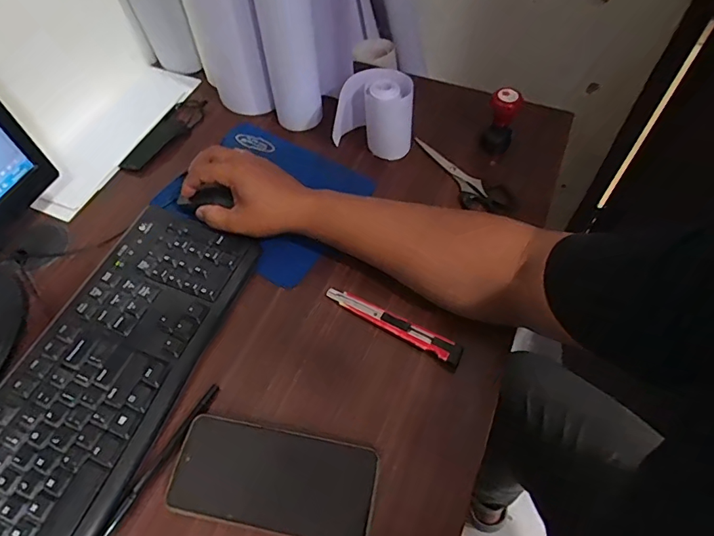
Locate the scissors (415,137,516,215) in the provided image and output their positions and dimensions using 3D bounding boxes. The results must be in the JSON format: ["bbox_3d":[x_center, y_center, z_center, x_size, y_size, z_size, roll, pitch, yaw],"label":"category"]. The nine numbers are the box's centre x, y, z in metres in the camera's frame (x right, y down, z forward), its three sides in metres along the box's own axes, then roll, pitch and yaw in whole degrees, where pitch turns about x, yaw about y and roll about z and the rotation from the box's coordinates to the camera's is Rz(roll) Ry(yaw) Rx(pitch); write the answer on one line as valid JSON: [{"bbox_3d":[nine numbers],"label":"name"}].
[{"bbox_3d":[0.120,-0.108,0.572,0.144,0.013,0.044,37,64,22],"label":"scissors"}]

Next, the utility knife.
[{"bbox_3d":[0.034,0.053,0.467,0.144,0.017,0.019,29,61,15],"label":"utility knife"}]

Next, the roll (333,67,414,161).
[{"bbox_3d":[0.019,-0.189,0.579,0.096,0.088,0.054,2,57,2],"label":"roll"}]

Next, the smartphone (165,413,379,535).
[{"bbox_3d":[-0.067,0.171,0.389,0.161,0.012,0.075,10,57,7],"label":"smartphone"}]

